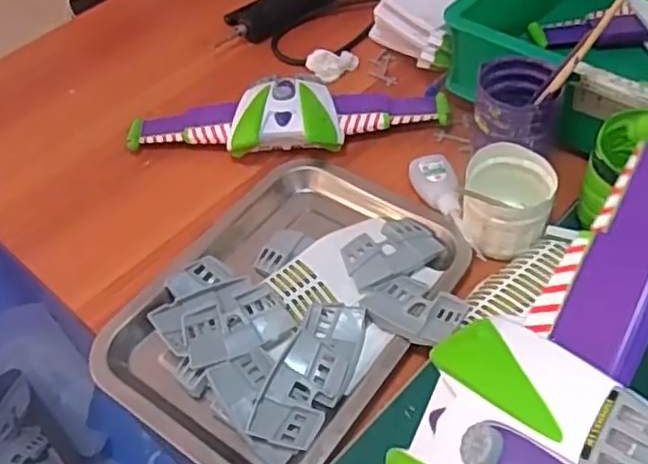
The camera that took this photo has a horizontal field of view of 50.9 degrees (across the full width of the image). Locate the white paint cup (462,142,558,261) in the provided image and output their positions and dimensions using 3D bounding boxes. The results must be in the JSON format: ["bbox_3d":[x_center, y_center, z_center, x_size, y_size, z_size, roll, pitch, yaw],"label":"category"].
[{"bbox_3d":[0.136,-0.022,0.508,0.065,0.050,0.071,13,52,18],"label":"white paint cup"}]

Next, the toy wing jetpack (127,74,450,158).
[{"bbox_3d":[-0.034,-0.104,0.621,0.293,0.043,0.088,-5,48,3],"label":"toy wing jetpack"}]

